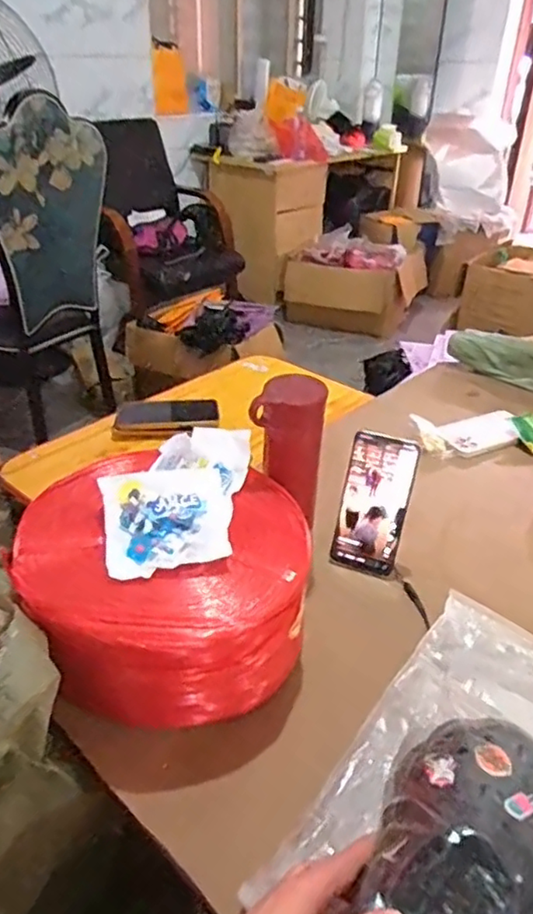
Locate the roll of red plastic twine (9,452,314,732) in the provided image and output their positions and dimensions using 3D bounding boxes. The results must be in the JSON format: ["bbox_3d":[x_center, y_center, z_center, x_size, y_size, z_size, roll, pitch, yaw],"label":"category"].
[{"bbox_3d":[-0.097,0.123,0.604,0.269,0.124,0.223,5,34,6],"label":"roll of red plastic twine"}]

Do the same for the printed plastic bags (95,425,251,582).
[{"bbox_3d":[-0.093,0.041,0.615,0.133,0.040,0.198,4,33,4],"label":"printed plastic bags"}]

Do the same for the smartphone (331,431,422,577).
[{"bbox_3d":[0.123,0.055,0.705,0.072,0.161,0.015,17,13,23],"label":"smartphone"}]

